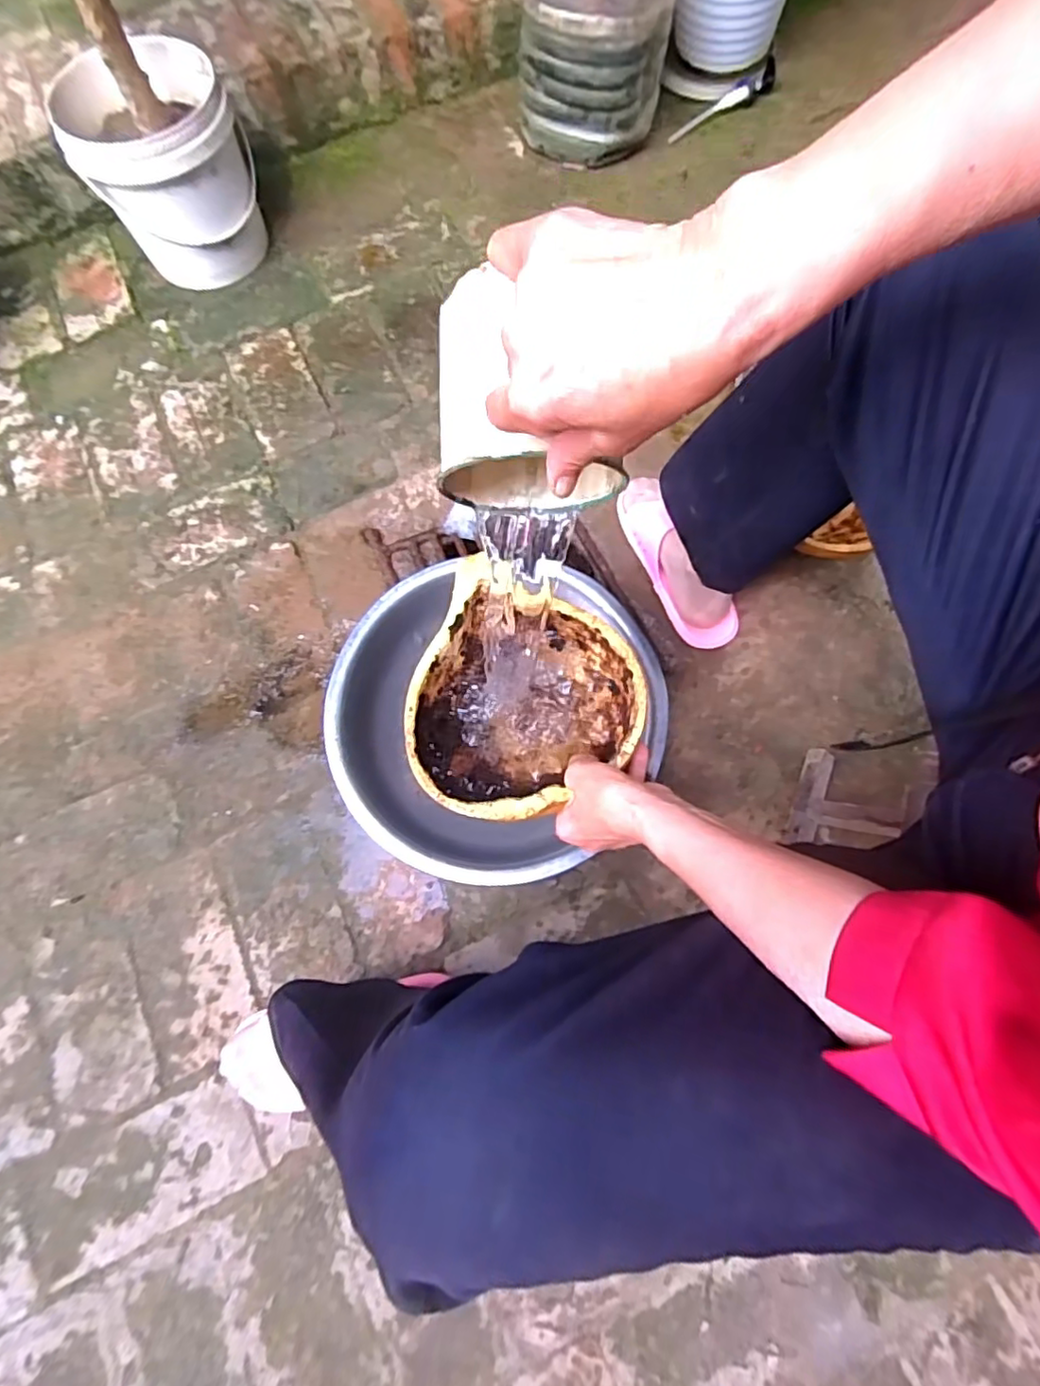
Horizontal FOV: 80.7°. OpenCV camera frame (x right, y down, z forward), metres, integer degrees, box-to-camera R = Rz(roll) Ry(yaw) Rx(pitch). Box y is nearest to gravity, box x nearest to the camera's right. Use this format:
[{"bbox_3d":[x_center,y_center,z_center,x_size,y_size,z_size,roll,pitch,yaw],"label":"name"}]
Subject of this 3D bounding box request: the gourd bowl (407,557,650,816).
[{"bbox_3d":[0.002,0.007,0.542,0.192,0.070,0.208,0,75,-1],"label":"gourd bowl"}]

